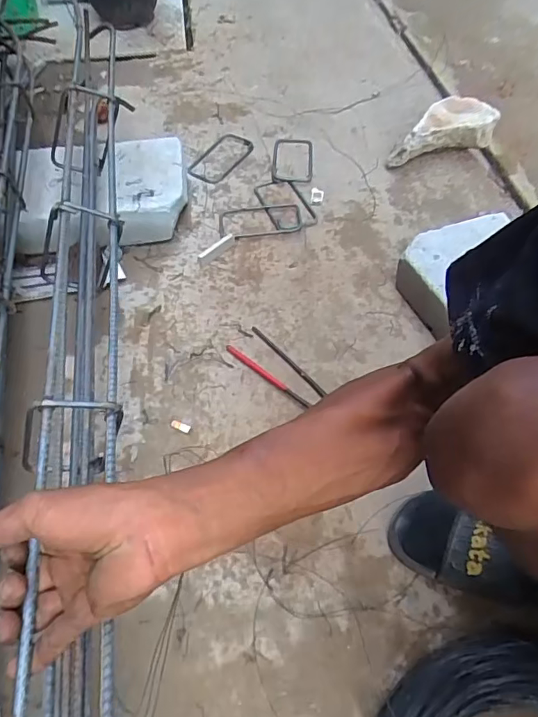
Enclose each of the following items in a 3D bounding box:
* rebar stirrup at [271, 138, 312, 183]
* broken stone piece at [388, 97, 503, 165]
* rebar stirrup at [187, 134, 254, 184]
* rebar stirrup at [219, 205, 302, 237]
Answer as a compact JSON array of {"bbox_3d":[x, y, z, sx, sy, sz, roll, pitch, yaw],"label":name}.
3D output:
[{"bbox_3d":[0.047,-0.397,1.030,0.078,0.013,0.139,3,56,2],"label":"rebar stirrup"},{"bbox_3d":[0.328,-0.415,0.983,0.196,0.102,0.082,-26,60,-16],"label":"broken stone piece"},{"bbox_3d":[-0.091,-0.404,1.036,0.083,0.010,0.157,30,61,19],"label":"rebar stirrup"},{"bbox_3d":[-0.016,-0.248,0.921,0.147,0.008,0.077,-6,56,-4],"label":"rebar stirrup"}]

